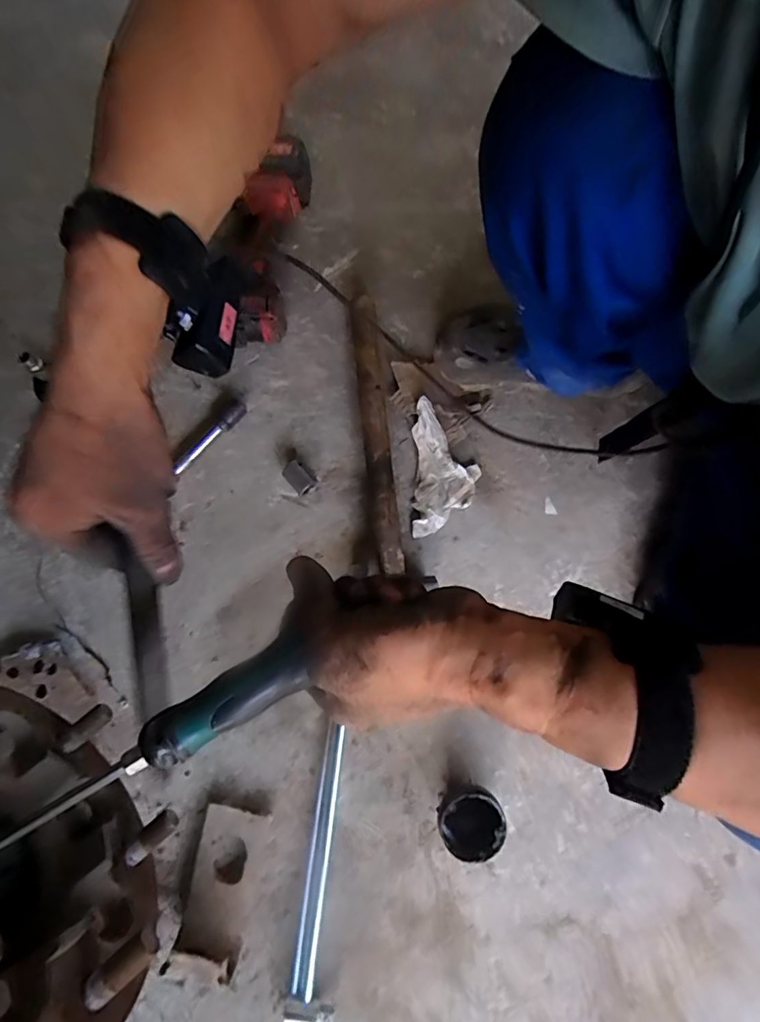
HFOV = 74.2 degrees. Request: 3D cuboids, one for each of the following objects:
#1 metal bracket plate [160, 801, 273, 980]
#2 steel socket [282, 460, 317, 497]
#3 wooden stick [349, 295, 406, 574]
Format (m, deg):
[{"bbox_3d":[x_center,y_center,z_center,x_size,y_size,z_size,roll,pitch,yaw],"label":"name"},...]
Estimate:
[{"bbox_3d":[-0.171,0.401,0.534,0.070,0.056,0.146,12,80,3],"label":"metal bracket plate"},{"bbox_3d":[-0.102,-0.040,0.632,0.027,0.029,0.039,-43,82,-7],"label":"steel socket"},{"bbox_3d":[-0.005,-0.108,0.632,0.029,0.046,0.361,-7,80,-1],"label":"wooden stick"}]

